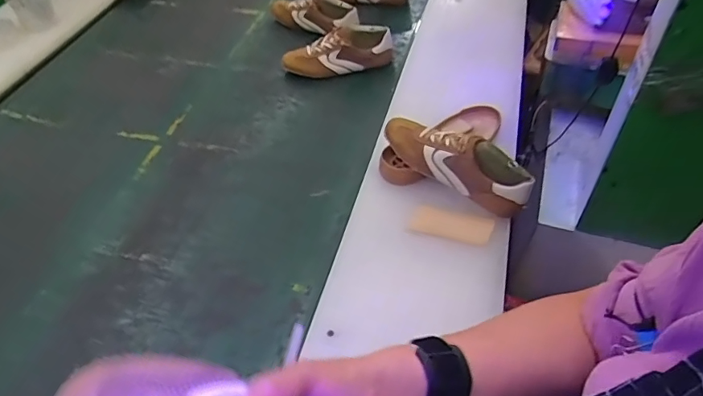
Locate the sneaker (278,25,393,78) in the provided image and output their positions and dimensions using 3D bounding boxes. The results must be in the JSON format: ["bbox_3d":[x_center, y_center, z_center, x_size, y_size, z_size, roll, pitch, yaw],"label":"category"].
[{"bbox_3d":[-0.034,-0.334,1.134,0.239,0.090,0.082,-9,47,-6],"label":"sneaker"}]

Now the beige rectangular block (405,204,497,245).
[{"bbox_3d":[0.149,0.039,0.753,0.117,0.010,0.043,12,75,17],"label":"beige rectangular block"}]

